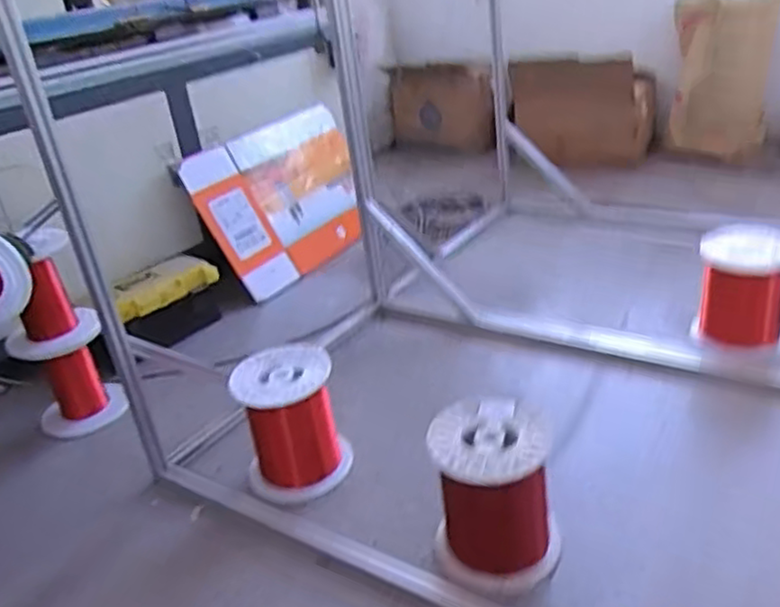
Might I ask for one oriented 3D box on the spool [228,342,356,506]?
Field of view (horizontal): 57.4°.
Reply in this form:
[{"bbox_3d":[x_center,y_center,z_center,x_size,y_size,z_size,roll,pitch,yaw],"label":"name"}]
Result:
[{"bbox_3d":[-0.201,0.233,1.454,0.203,0.224,0.210,-6,27,3],"label":"spool"}]

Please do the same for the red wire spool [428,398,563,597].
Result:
[{"bbox_3d":[0.174,0.318,1.186,0.195,0.227,0.210,-6,27,3],"label":"red wire spool"}]

